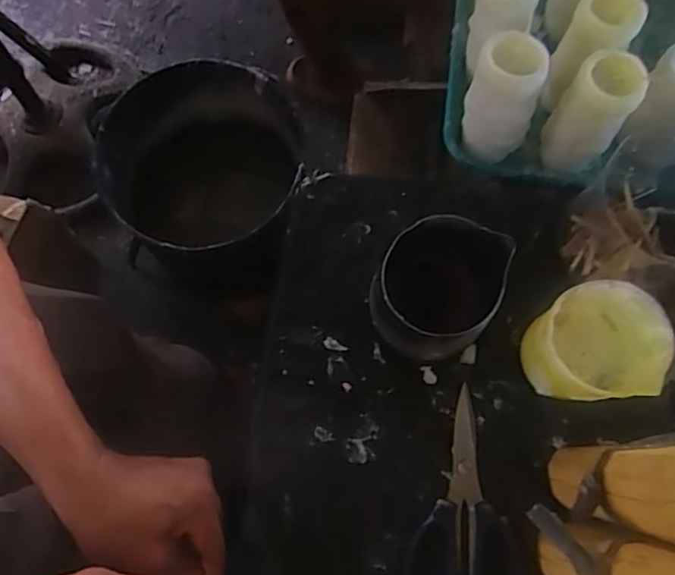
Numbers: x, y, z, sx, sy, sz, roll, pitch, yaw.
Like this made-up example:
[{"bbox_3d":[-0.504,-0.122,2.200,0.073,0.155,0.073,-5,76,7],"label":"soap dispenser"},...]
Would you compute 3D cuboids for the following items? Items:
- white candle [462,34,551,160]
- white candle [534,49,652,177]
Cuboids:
[{"bbox_3d":[0.134,-0.155,0.507,0.051,0.109,0.051,3,72,2],"label":"white candle"},{"bbox_3d":[0.206,-0.140,0.500,0.052,0.107,0.051,34,75,11],"label":"white candle"}]

